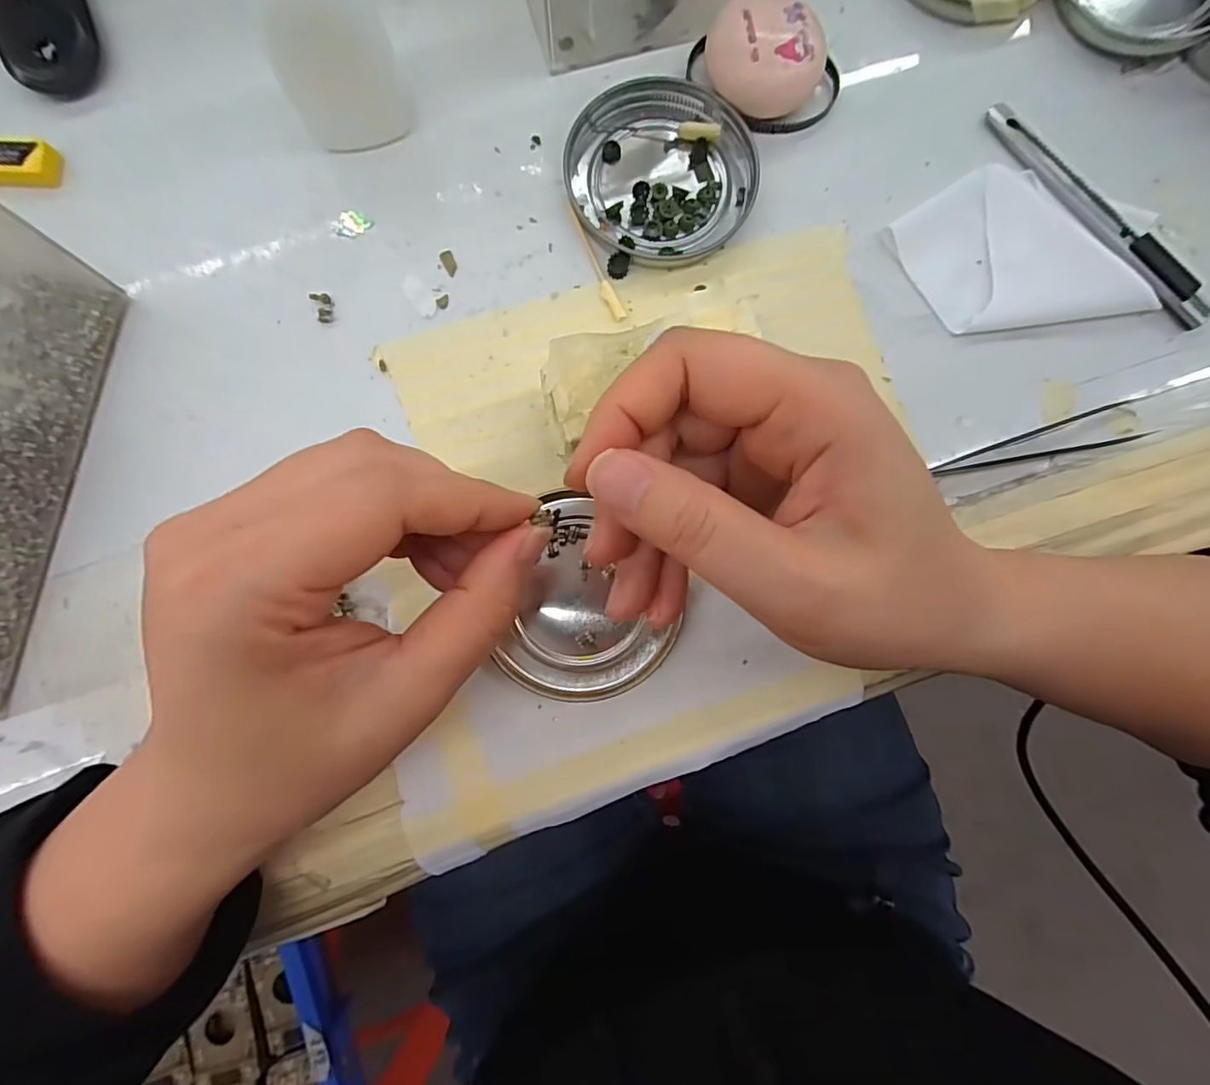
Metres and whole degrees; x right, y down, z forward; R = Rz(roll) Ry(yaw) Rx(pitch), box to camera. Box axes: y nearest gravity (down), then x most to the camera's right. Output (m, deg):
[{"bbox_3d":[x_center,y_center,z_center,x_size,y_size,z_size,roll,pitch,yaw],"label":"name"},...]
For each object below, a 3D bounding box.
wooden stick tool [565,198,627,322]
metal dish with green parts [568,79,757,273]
[{"bbox_3d":[-0.005,-0.118,0.230,0.006,0.004,0.055,-26,86,-4],"label":"wooden stick tool"},{"bbox_3d":[0.023,-0.157,0.232,0.074,0.011,0.077,0,84,-2],"label":"metal dish with green parts"}]

